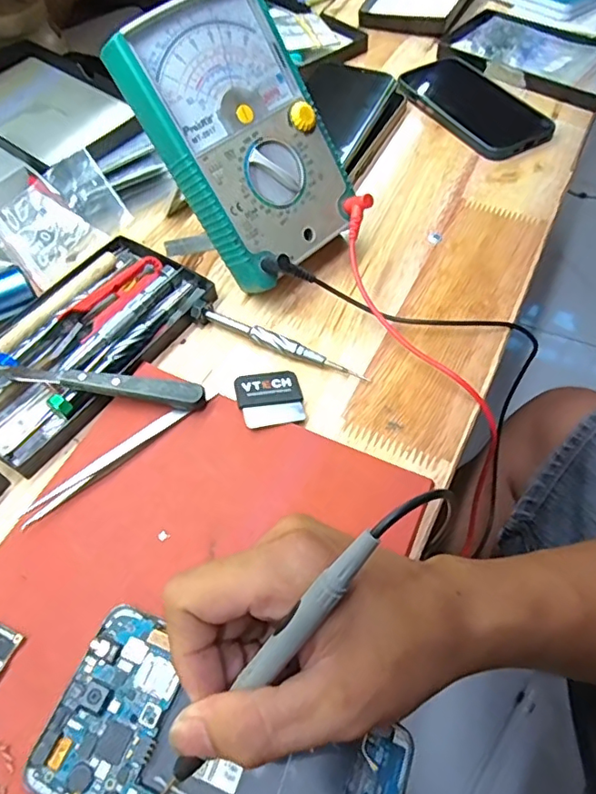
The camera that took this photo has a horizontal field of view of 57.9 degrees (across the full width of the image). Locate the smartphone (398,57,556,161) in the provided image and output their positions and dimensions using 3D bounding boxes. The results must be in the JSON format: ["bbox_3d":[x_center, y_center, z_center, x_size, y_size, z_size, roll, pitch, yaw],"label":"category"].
[{"bbox_3d":[0.161,-0.274,0.503,0.081,0.010,0.157,-29,60,-16],"label":"smartphone"}]

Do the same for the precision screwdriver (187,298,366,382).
[{"bbox_3d":[-0.014,-0.037,0.353,0.124,0.012,0.014,21,60,15],"label":"precision screwdriver"}]

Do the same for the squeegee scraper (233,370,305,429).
[{"bbox_3d":[-0.017,0.000,0.328,0.038,0.005,0.043,-14,57,-7],"label":"squeegee scraper"}]

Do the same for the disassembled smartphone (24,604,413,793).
[{"bbox_3d":[-0.034,0.151,0.224,0.148,0.007,0.075,20,59,14],"label":"disassembled smartphone"}]

